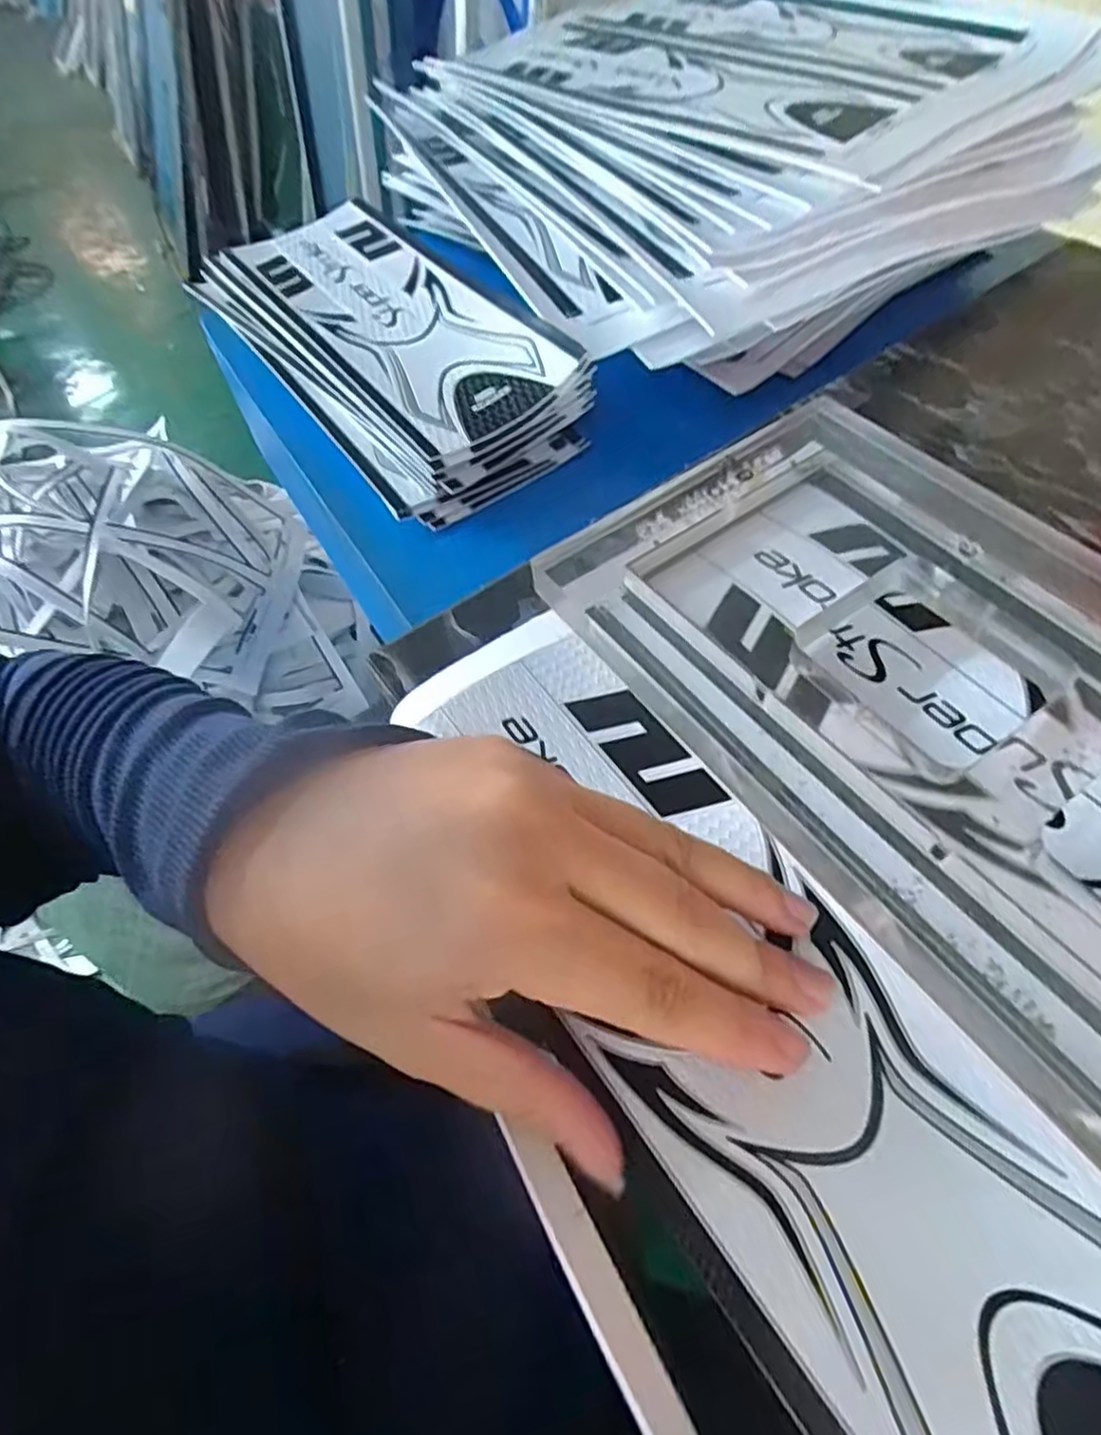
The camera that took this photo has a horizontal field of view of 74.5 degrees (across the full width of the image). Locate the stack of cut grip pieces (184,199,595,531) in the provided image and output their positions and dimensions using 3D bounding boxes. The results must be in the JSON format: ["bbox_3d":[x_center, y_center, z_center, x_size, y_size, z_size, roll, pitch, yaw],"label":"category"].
[{"bbox_3d":[-0.098,-0.212,0.408,0.118,0.038,0.278,-31,59,-16],"label":"stack of cut grip pieces"}]

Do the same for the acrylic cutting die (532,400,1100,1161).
[{"bbox_3d":[0.148,0.016,0.215,0.157,0.023,0.319,-33,59,-17],"label":"acrylic cutting die"}]

